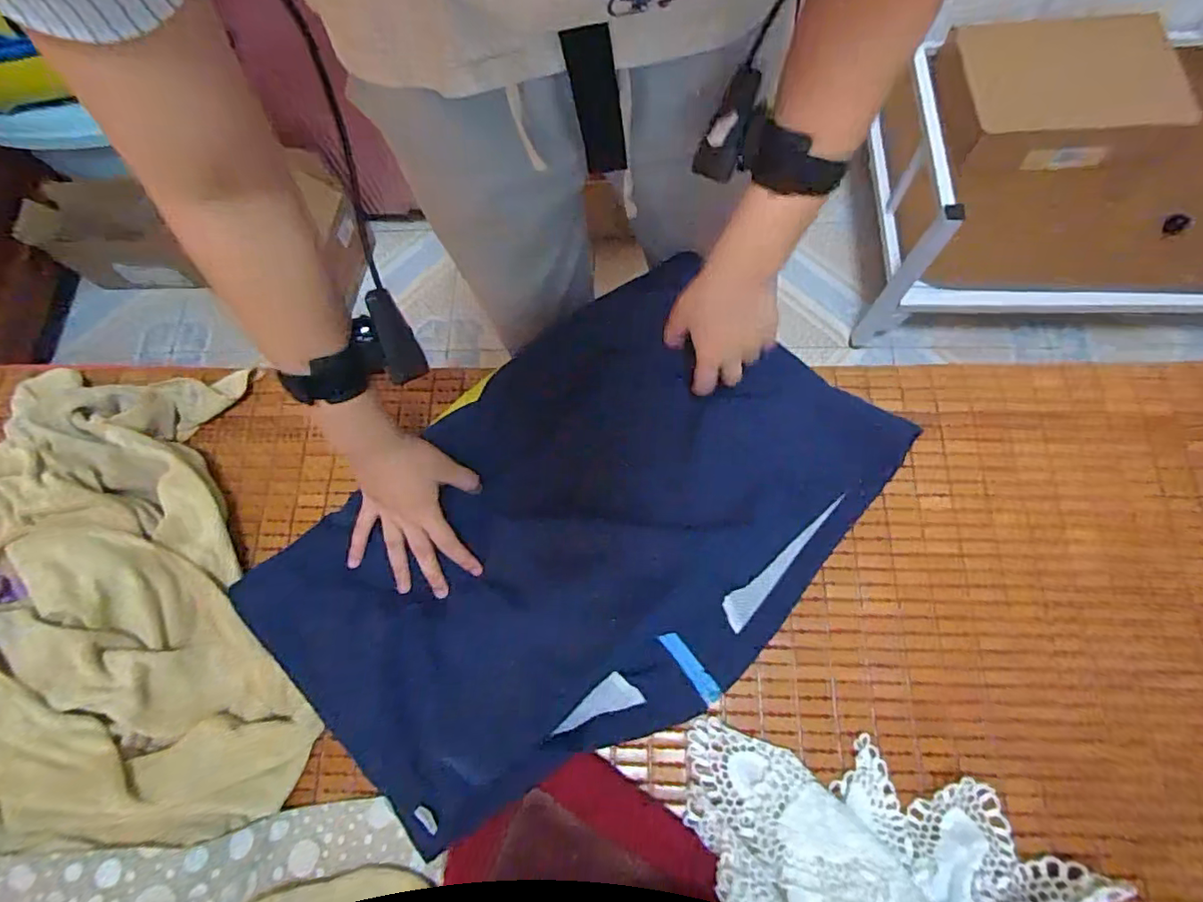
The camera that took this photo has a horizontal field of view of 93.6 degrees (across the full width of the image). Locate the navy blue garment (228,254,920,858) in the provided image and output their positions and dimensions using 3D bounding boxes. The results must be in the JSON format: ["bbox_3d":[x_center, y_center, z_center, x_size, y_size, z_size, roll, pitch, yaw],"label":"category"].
[{"bbox_3d":[-0.017,0.062,0.507,0.343,0.073,0.525,44,79,12],"label":"navy blue garment"}]

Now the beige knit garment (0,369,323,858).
[{"bbox_3d":[-0.453,0.135,0.500,0.307,0.083,0.421,-18,75,-4],"label":"beige knit garment"}]

